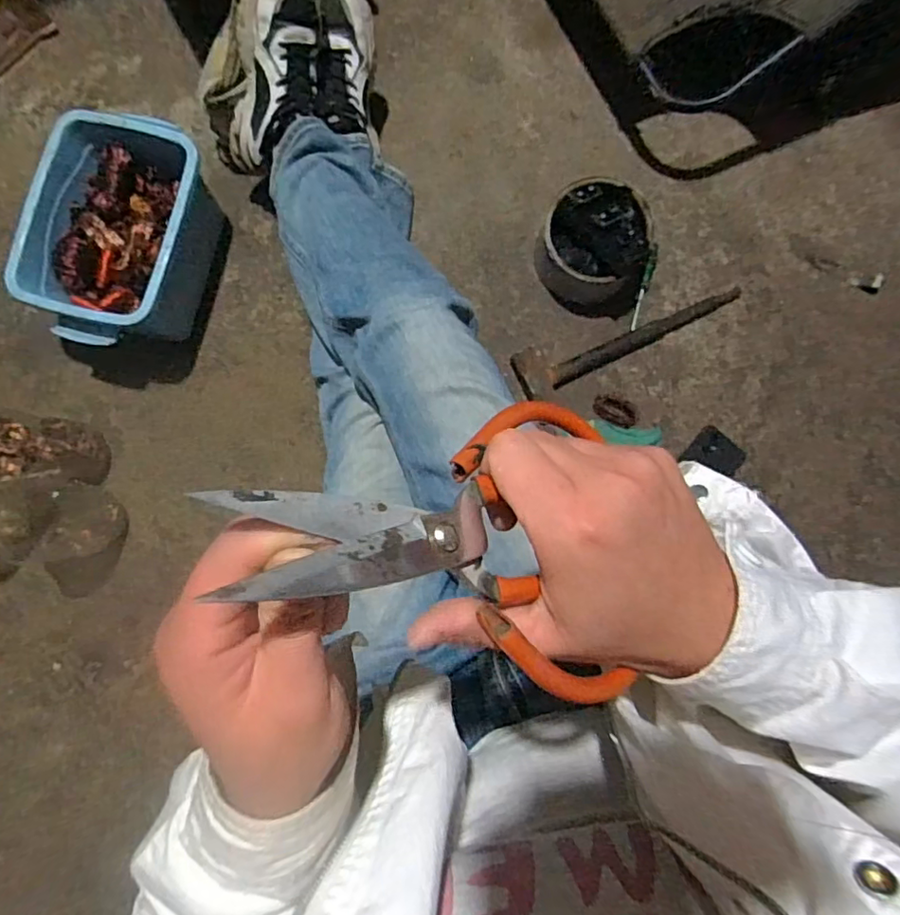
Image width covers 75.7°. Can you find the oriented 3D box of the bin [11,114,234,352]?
[{"bbox_3d":[-0.439,-0.292,0.779,0.192,0.148,0.288,17,87,1],"label":"bin"}]

